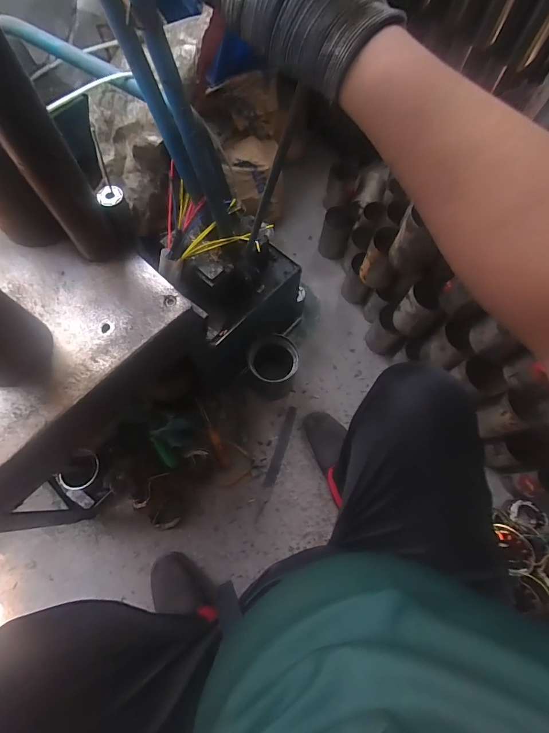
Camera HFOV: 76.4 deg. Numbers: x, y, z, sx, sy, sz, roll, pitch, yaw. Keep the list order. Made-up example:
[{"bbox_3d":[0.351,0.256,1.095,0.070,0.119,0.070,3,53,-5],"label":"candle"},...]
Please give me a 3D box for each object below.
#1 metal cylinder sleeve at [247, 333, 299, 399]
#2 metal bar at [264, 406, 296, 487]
[{"bbox_3d":[-0.002,0.007,0.890,0.119,0.178,0.116,14,70,4],"label":"metal cylinder sleeve"},{"bbox_3d":[0.017,0.206,0.908,0.024,0.012,0.209,17,70,5],"label":"metal bar"}]

